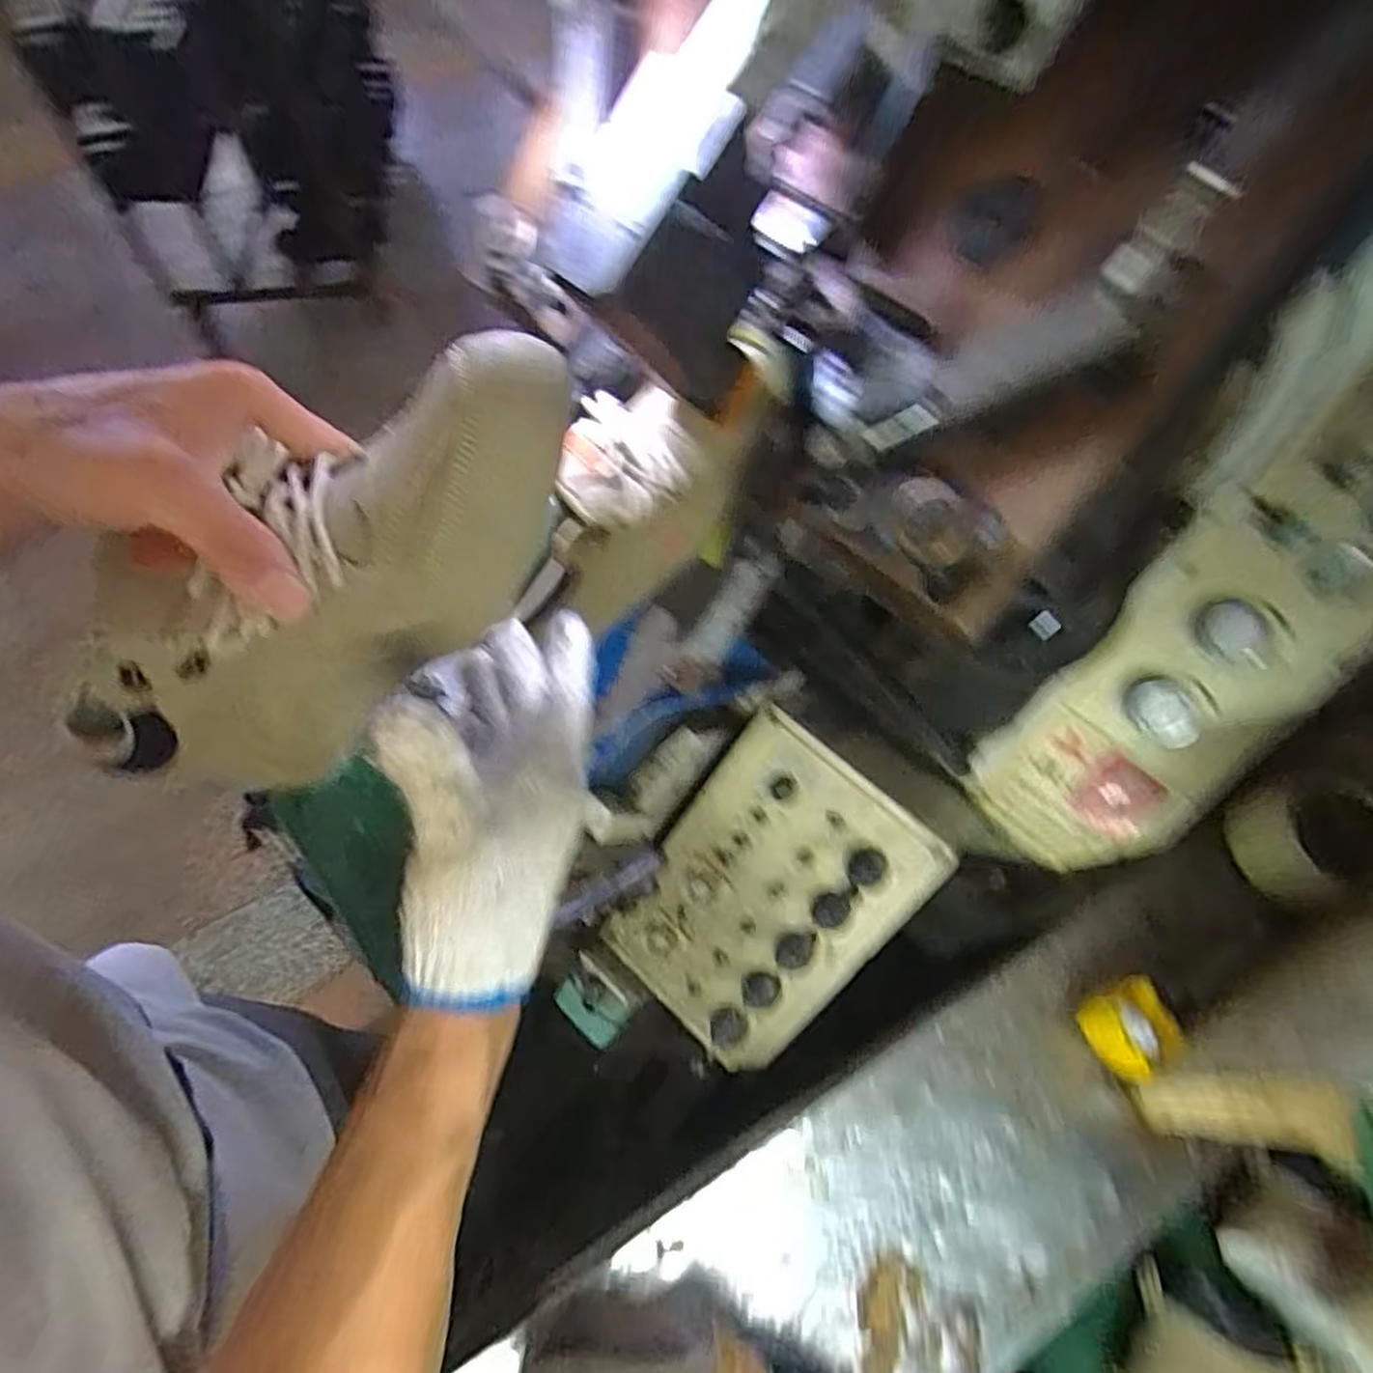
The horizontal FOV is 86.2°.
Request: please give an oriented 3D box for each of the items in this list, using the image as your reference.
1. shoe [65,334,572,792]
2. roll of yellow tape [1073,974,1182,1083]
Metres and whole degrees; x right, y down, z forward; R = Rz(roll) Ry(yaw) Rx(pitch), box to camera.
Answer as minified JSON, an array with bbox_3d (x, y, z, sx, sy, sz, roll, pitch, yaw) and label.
[{"bbox_3d":[-0.150,-0.046,0.296,0.253,0.095,0.087,-36,66,17],"label":"shoe"},{"bbox_3d":[0.408,0.317,0.677,0.071,0.058,0.070,1,63,-2],"label":"roll of yellow tape"}]

